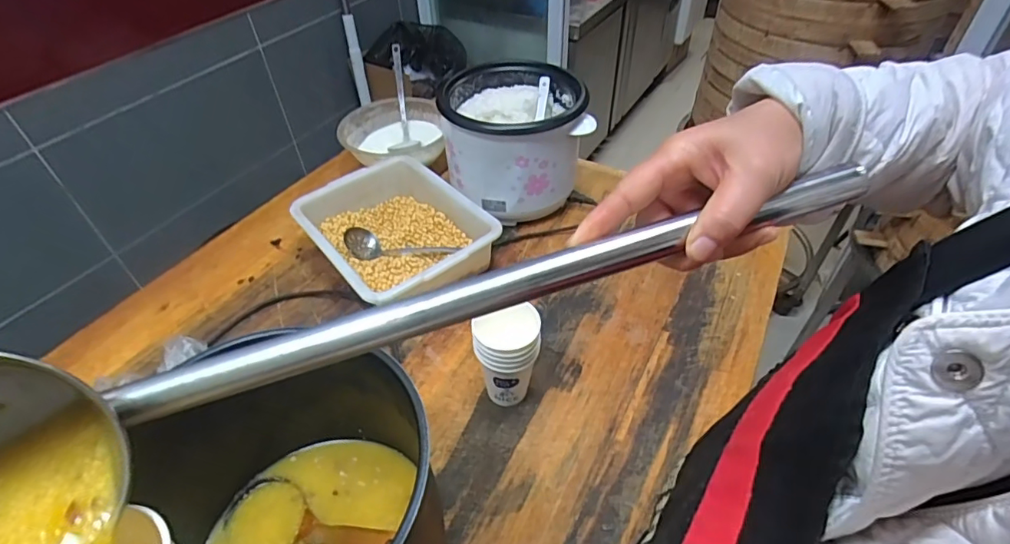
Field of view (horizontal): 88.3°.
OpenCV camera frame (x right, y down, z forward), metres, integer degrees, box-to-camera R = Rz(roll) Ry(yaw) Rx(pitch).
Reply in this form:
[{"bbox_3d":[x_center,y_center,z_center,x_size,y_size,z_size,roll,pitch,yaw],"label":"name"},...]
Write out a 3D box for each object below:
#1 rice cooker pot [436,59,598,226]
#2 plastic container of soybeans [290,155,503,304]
[{"bbox_3d":[0.023,-0.252,1.055,0.268,0.224,0.269,-1,45,1],"label":"rice cooker pot"},{"bbox_3d":[-0.201,-0.069,0.950,0.267,0.109,0.360,-31,52,-26],"label":"plastic container of soybeans"}]

